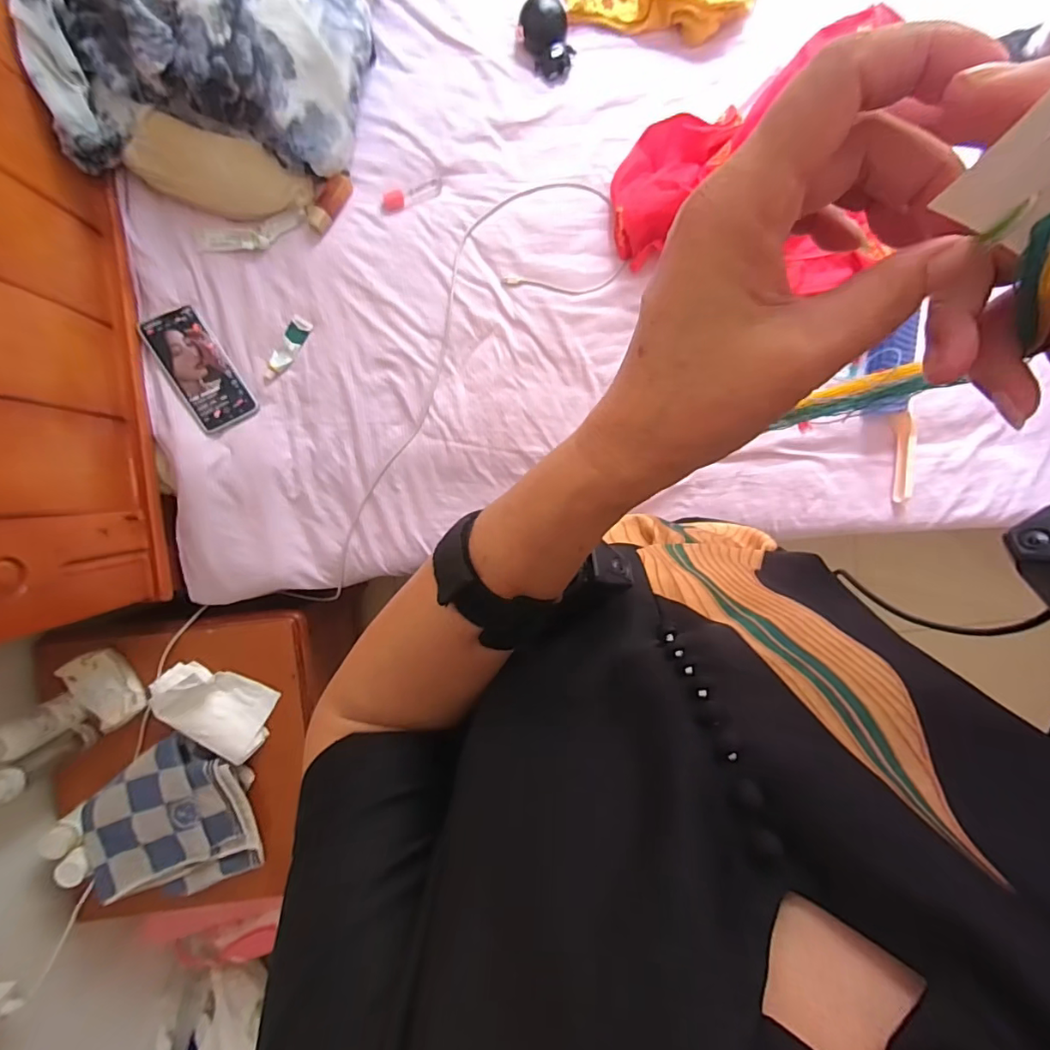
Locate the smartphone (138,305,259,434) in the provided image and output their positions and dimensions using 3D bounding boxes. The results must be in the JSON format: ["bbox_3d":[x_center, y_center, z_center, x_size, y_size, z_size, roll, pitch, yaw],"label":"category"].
[{"bbox_3d":[-0.439,-0.210,0.693,0.074,0.010,0.163,-33,97,-15],"label":"smartphone"}]

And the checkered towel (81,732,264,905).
[{"bbox_3d":[-0.496,0.417,0.716,0.195,0.045,0.219,-12,95,-3],"label":"checkered towel"}]

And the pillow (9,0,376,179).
[{"bbox_3d":[-0.346,-0.611,0.616,0.408,0.127,0.328,-7,94,-4],"label":"pillow"}]

